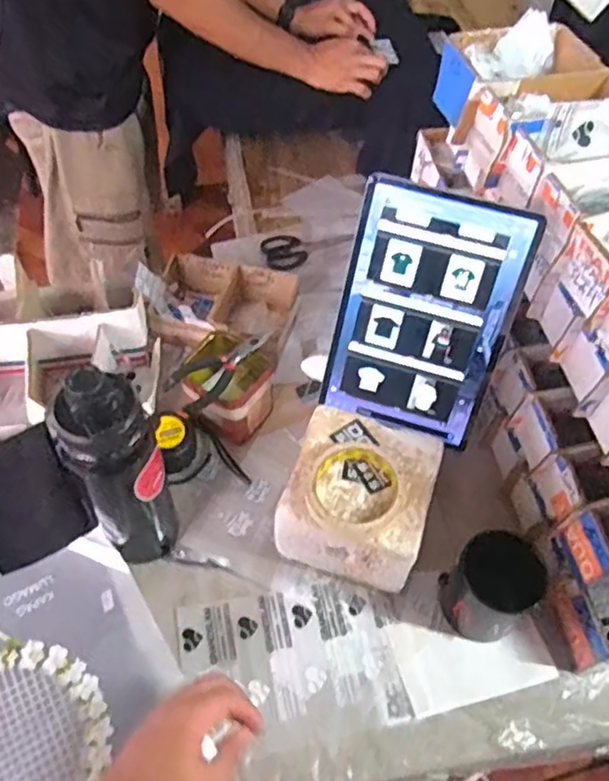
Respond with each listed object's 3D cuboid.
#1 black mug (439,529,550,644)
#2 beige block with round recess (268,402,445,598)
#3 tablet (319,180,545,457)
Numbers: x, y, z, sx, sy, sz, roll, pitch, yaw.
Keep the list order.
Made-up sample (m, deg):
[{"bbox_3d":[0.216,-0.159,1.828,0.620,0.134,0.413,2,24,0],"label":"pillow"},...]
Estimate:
[{"bbox_3d":[0.182,0.188,0.626,0.083,0.109,0.077,2,54,-3],"label":"black mug"},{"bbox_3d":[0.055,0.109,0.663,0.140,0.113,0.134,16,55,7],"label":"beige block with round recess"},{"bbox_3d":[0.115,-0.069,0.622,0.159,0.235,0.011,16,28,7],"label":"tablet"}]

